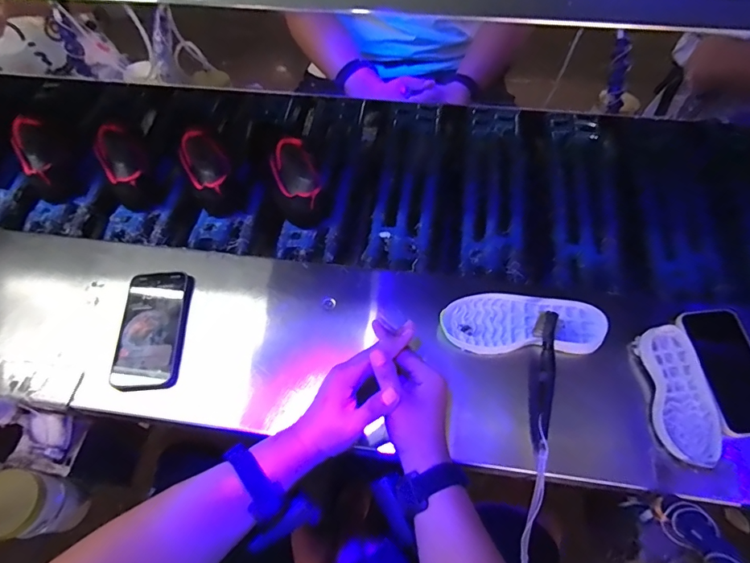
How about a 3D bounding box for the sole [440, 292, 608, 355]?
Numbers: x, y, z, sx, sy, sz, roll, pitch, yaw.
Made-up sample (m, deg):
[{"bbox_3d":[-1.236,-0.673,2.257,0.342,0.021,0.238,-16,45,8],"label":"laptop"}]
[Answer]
[{"bbox_3d":[0.188,0.052,0.580,0.197,0.020,0.082,4,63,3],"label":"sole"}]

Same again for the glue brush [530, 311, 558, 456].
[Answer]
[{"bbox_3d":[0.196,0.114,0.534,0.022,0.030,0.164,11,64,6],"label":"glue brush"}]

